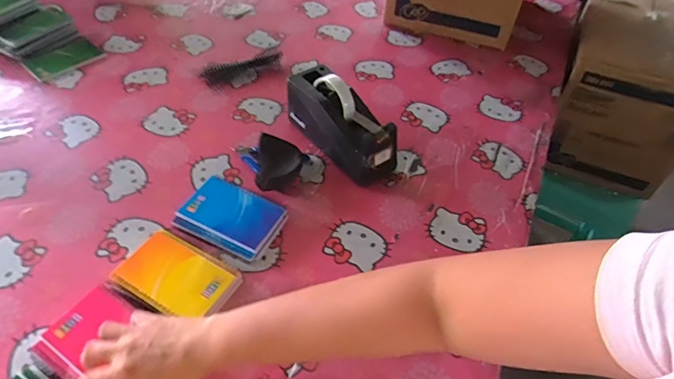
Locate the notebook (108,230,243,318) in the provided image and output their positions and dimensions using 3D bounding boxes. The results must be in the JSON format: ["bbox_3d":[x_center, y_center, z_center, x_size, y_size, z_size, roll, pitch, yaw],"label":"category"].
[{"bbox_3d":[-0.197,0.111,0.559,0.139,0.025,0.089,26,52,18],"label":"notebook"}]

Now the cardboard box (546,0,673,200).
[{"bbox_3d":[0.669,-0.223,1.046,0.295,0.308,0.292,19,50,13],"label":"cardboard box"}]

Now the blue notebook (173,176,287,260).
[{"bbox_3d":[-0.146,0.039,0.627,0.129,0.023,0.092,24,51,16],"label":"blue notebook"}]

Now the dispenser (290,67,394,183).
[{"bbox_3d":[0.005,-0.108,0.710,0.080,0.116,0.202,-29,56,-26],"label":"dispenser"}]

